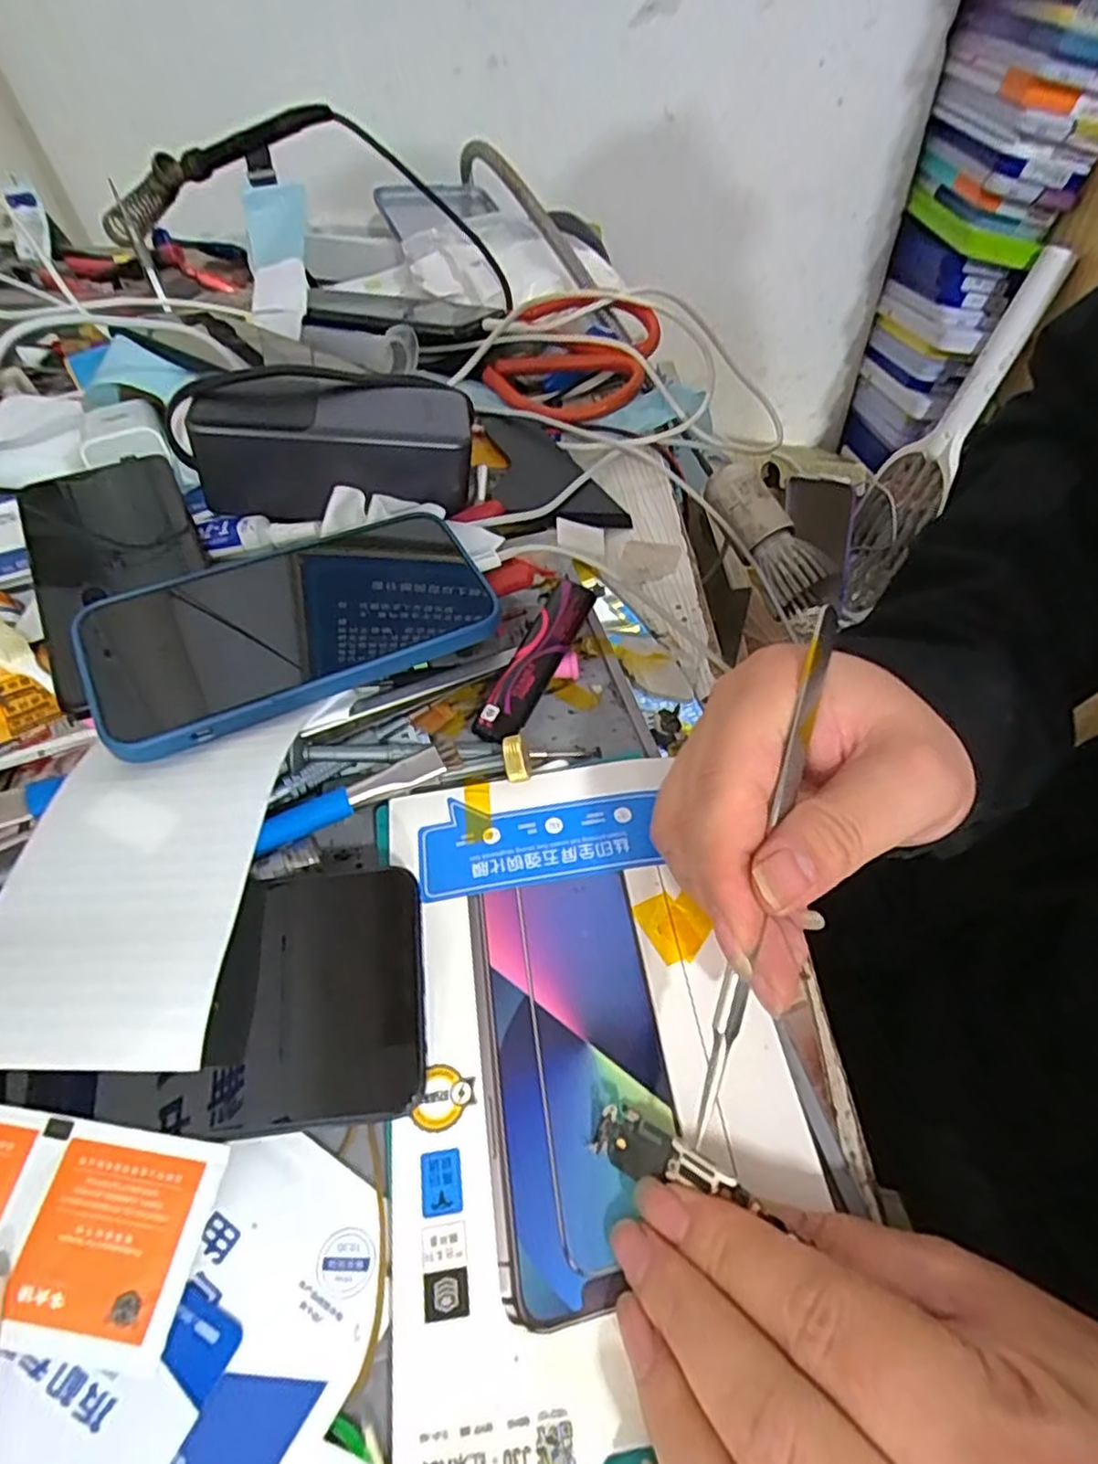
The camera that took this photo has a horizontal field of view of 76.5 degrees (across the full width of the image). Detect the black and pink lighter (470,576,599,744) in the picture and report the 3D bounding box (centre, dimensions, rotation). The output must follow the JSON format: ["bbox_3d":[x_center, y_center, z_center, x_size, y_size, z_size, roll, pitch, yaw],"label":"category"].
[{"bbox_3d":[-0.006,-0.031,0.301,0.019,0.009,0.080,26,74,16],"label":"black and pink lighter"}]

